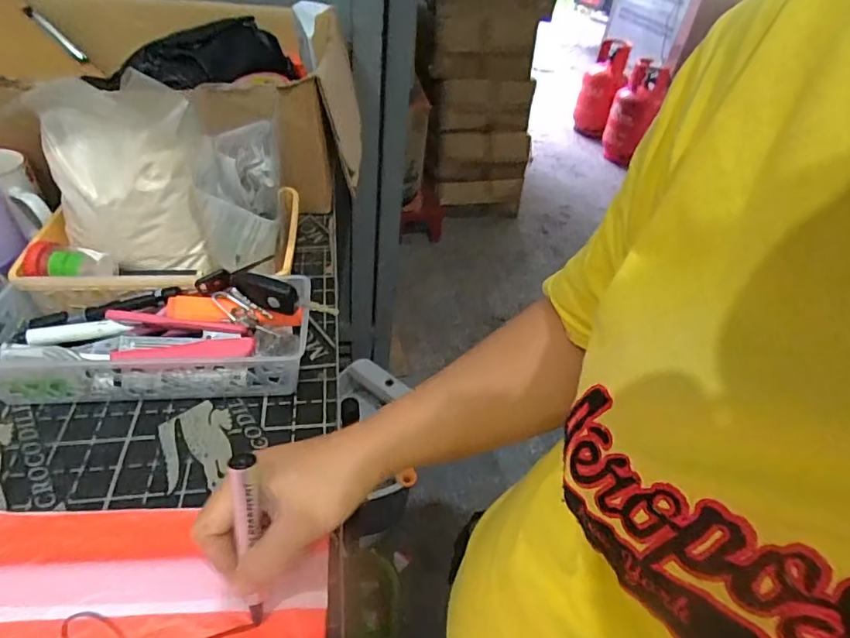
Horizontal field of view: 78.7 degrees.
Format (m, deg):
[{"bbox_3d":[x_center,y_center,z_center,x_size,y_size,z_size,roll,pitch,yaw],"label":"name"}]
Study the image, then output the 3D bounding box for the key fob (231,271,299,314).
[{"bbox_3d":[-0.149,-0.025,0.480,0.061,0.028,0.016,18,42,11],"label":"key fob"}]

